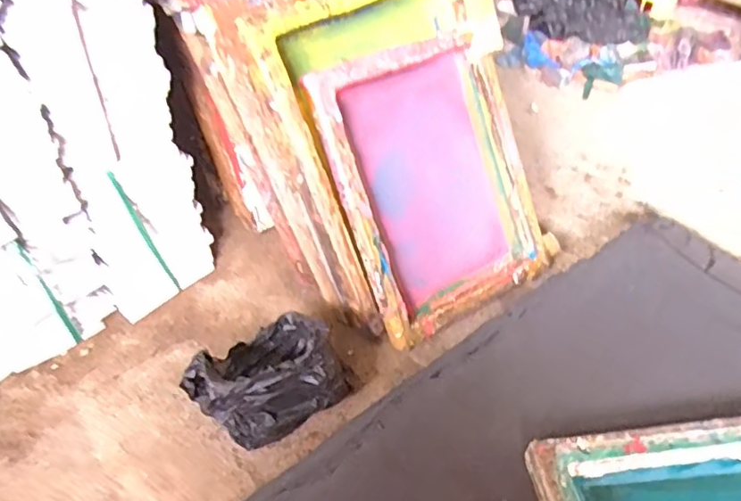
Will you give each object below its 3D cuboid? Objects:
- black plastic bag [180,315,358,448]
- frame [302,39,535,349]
[{"bbox_3d":[-0.131,0.162,0.774,0.186,0.132,0.140,-28,52,-25],"label":"black plastic bag"},{"bbox_3d":[0.086,-0.091,0.856,0.266,0.370,0.040,-25,18,-25],"label":"frame"}]

